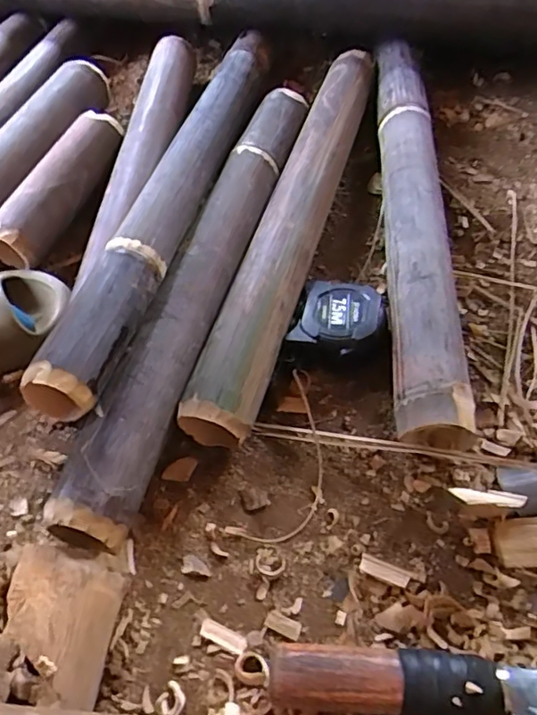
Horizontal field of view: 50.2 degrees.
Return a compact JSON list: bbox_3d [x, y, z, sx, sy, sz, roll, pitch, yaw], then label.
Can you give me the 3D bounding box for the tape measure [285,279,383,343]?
[{"bbox_3d":[0.062,-0.033,0.524,0.078,0.041,0.077,7,54,9],"label":"tape measure"}]

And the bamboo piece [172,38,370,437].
[{"bbox_3d":[0.035,-0.152,0.595,0.065,0.069,0.539,13,57,10],"label":"bamboo piece"}]

